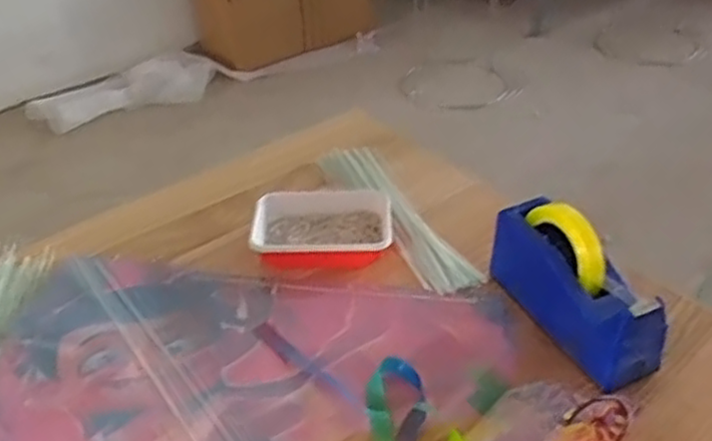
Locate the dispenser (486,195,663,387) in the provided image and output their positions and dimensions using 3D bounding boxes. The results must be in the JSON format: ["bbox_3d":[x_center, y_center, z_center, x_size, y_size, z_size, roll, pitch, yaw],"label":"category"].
[{"bbox_3d":[0.222,0.062,0.730,0.065,0.118,0.201,-19,40,-19],"label":"dispenser"}]

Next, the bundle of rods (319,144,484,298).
[{"bbox_3d":[0.050,-0.015,0.936,0.079,0.016,0.321,-17,39,-17],"label":"bundle of rods"}]

